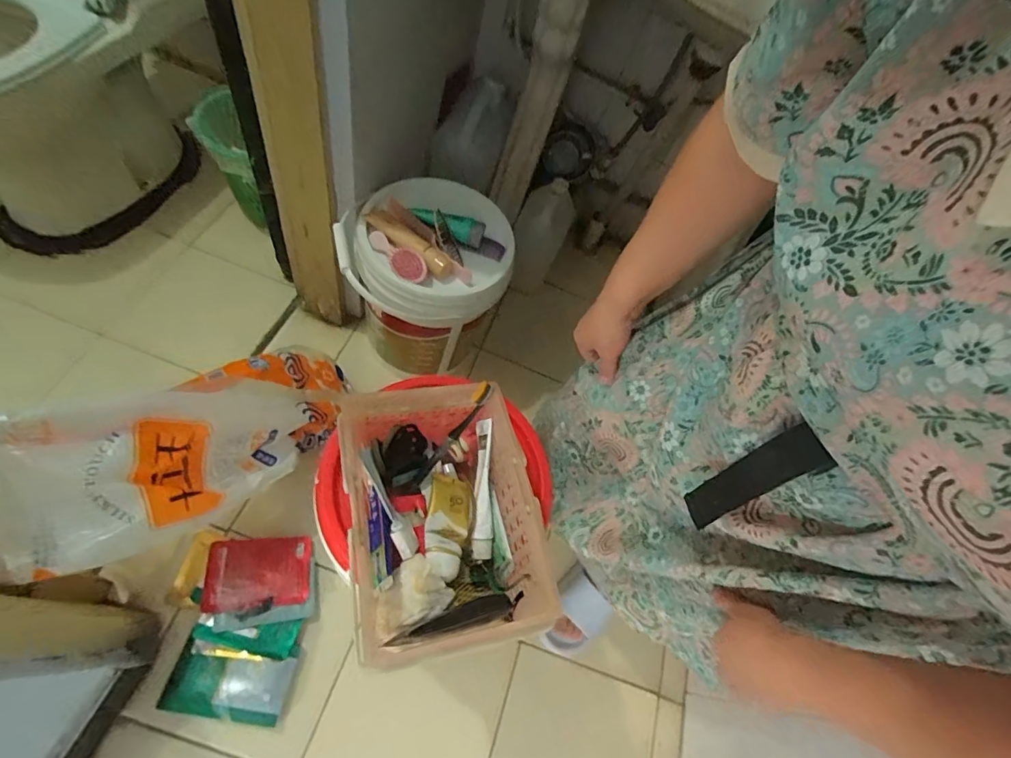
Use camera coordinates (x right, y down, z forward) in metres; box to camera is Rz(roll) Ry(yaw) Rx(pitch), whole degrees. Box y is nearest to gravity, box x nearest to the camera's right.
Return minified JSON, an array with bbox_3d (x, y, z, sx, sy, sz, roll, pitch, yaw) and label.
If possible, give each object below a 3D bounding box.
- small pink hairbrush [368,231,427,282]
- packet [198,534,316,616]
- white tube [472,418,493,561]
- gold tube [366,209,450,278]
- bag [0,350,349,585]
[{"bbox_3d":[-0.197,-0.219,0.873,0.136,0.040,0.052,42,56,19],"label":"small pink hairbrush"},{"bbox_3d":[-0.446,0.349,0.875,0.168,0.016,0.120,7,53,-28],"label":"packet"},{"bbox_3d":[-0.026,0.127,0.564,0.022,0.030,0.157,0,73,-2],"label":"white tube"},{"bbox_3d":[-0.175,-0.256,0.887,0.188,0.031,0.048,38,52,7],"label":"gold tube"},{"bbox_3d":[-0.458,0.081,0.801,0.174,0.198,0.603,26,28,23],"label":"bag"}]

